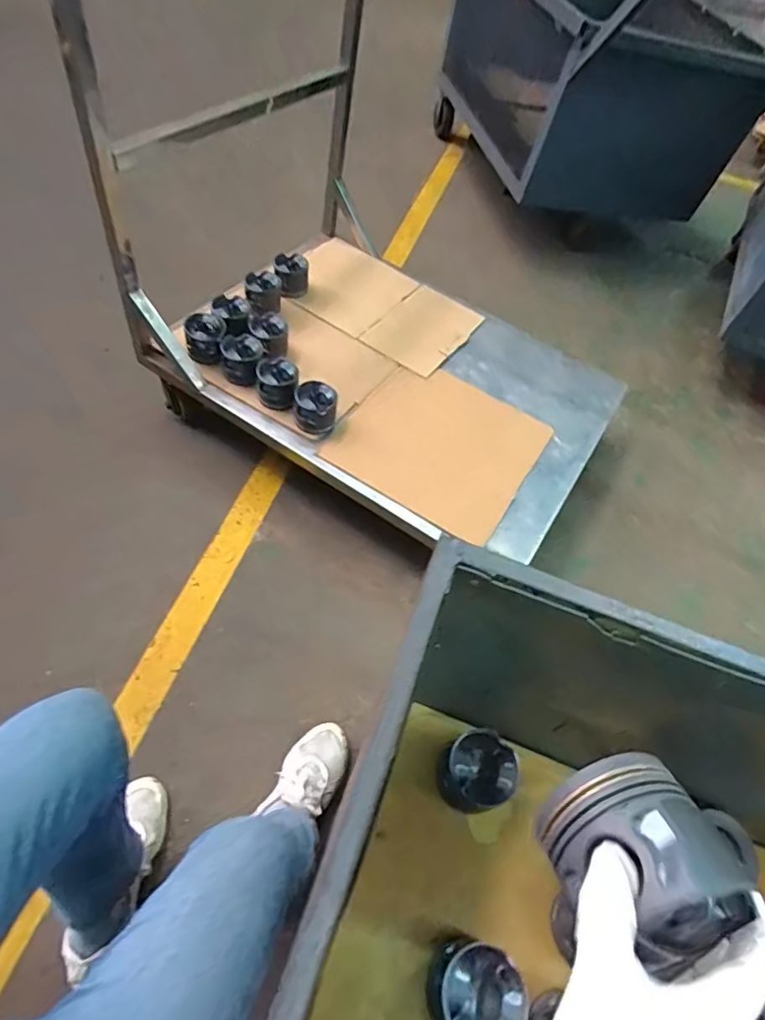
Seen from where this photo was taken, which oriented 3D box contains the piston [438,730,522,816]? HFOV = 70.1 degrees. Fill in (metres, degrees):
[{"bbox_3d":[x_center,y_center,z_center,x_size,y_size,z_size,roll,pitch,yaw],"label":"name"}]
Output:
[{"bbox_3d":[0.121,0.339,0.703,0.090,0.080,0.084,5,55,-7],"label":"piston"}]

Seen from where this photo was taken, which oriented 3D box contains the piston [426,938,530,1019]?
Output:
[{"bbox_3d":[0.097,0.510,0.576,0.091,0.061,0.089,22,55,5],"label":"piston"}]

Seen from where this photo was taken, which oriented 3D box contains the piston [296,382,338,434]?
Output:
[{"bbox_3d":[-0.147,-0.227,1.204,0.094,0.064,0.097,3,56,-8],"label":"piston"}]

